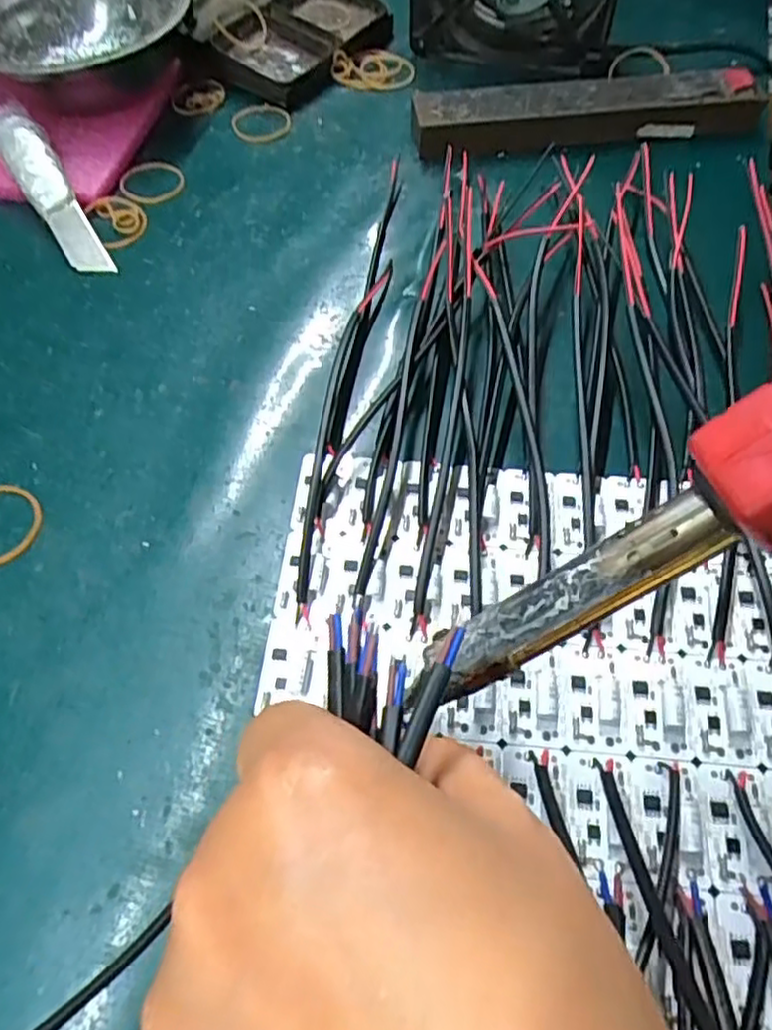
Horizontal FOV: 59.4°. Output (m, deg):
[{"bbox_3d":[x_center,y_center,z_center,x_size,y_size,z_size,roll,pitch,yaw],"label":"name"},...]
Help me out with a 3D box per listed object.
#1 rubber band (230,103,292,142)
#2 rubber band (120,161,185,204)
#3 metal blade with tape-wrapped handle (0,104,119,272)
[{"bbox_3d":[-0.071,-0.227,0.391,0.033,0.004,0.034,0,59,0],"label":"rubber band"},{"bbox_3d":[-0.126,-0.180,0.364,0.033,0.004,0.039,-3,59,-2],"label":"rubber band"},{"bbox_3d":[-0.168,-0.163,0.338,0.024,0.010,0.112,-31,80,-17],"label":"metal blade with tape-wrapped handle"}]

